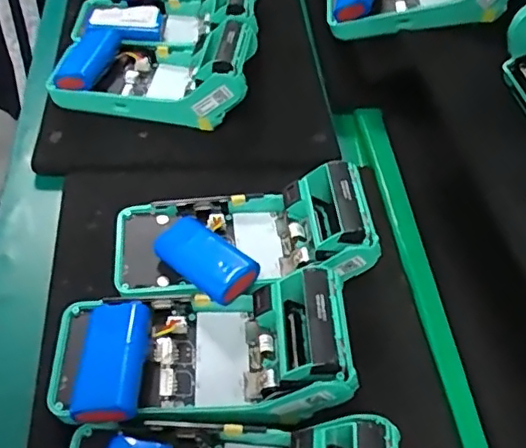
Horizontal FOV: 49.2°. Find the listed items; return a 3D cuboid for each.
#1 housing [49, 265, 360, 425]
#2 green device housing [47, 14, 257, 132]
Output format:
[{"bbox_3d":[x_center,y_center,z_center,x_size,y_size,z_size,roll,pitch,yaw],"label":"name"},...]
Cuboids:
[{"bbox_3d":[-0.037,0.069,0.331,0.165,0.052,0.078,0,53,-6],"label":"housing"},{"bbox_3d":[-0.093,-0.137,0.489,0.164,0.062,0.083,6,52,-1],"label":"green device housing"}]

